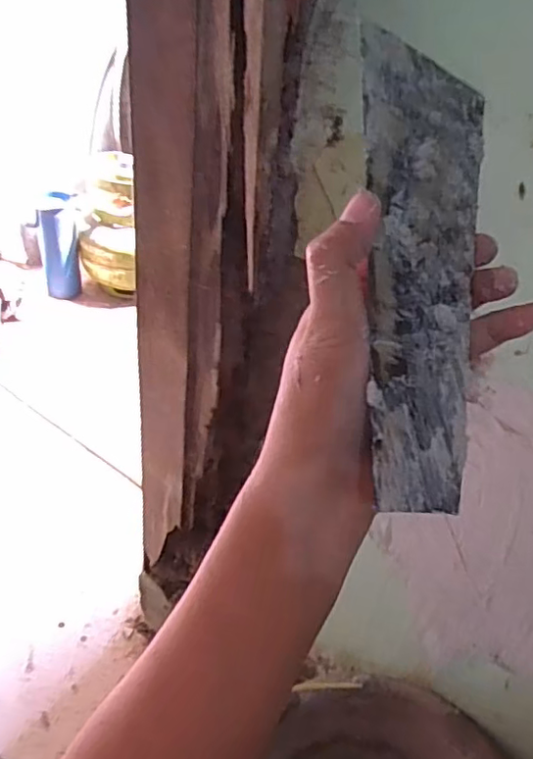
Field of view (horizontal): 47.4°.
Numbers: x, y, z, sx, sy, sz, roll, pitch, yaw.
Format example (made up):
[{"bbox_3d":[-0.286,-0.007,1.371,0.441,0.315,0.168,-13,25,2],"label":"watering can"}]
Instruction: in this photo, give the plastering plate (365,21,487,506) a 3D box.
[{"bbox_3d":[0.072,-0.048,0.271,0.075,0.208,0.004,9,-11,-35],"label":"plastering plate"}]

